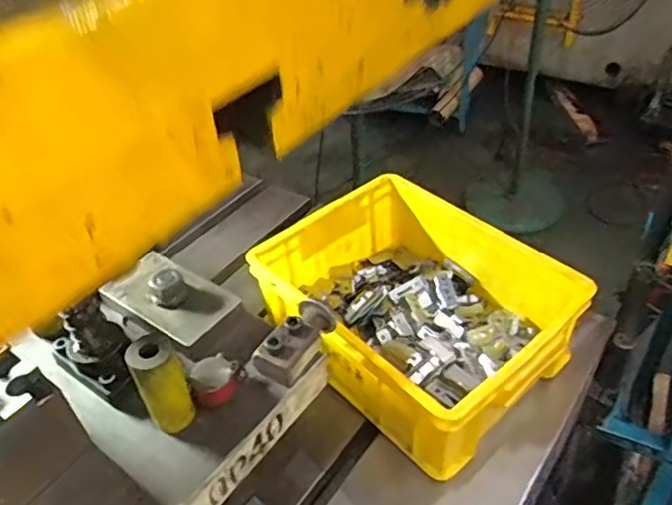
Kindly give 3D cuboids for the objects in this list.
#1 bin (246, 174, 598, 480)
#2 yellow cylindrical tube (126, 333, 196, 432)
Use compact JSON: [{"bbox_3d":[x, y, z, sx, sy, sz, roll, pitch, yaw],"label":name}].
[{"bbox_3d":[0.094,0.065,0.740,0.257,0.125,0.347,-33,48,-28],"label":"bin"},{"bbox_3d":[-0.154,0.116,0.531,0.040,0.110,0.038,-3,41,3],"label":"yellow cylindrical tube"}]

